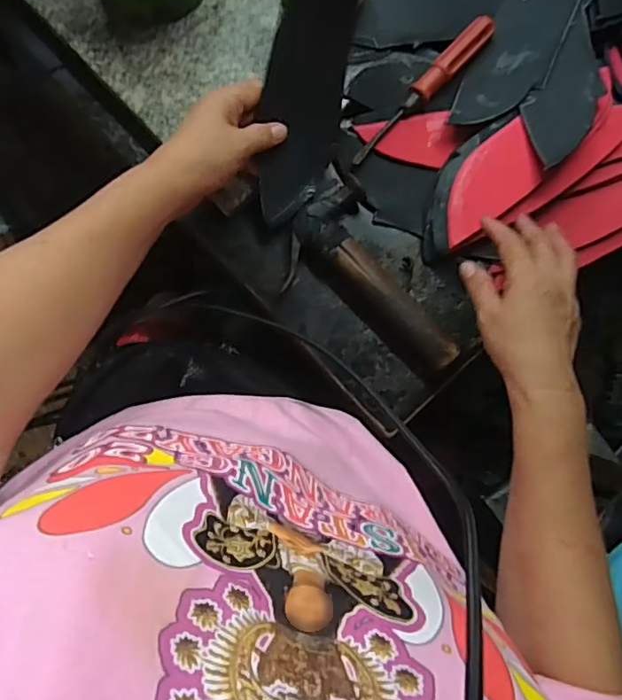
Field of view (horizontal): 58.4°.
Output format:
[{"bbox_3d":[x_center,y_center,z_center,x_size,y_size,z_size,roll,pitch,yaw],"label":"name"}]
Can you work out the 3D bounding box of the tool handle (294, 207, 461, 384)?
[{"bbox_3d":[0.053,-0.050,0.482,0.040,0.033,0.176,-45,94,-6],"label":"tool handle"}]

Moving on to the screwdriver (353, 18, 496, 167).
[{"bbox_3d":[0.098,-0.229,0.491,0.020,0.024,0.166,45,84,-4],"label":"screwdriver"}]

